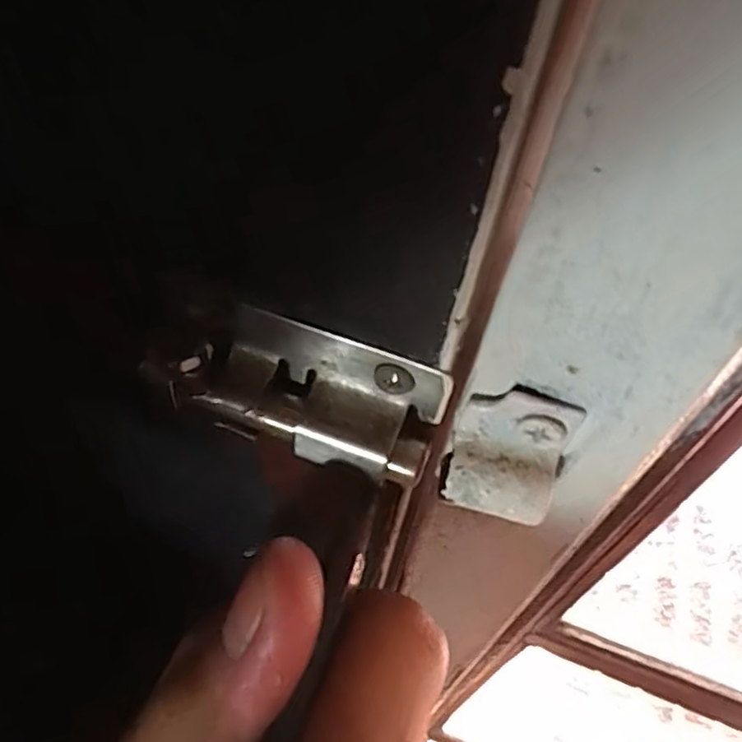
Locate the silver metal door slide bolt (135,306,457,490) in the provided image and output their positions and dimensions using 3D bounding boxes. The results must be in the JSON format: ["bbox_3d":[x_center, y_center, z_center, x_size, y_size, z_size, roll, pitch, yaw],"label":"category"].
[{"bbox_3d":[-0.012,0.003,0.101,0.046,0.019,0.011,17,54,7],"label":"silver metal door slide bolt"}]

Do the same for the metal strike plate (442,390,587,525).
[{"bbox_3d":[0.020,0.012,0.094,0.016,0.018,0.010,13,53,4],"label":"metal strike plate"}]

